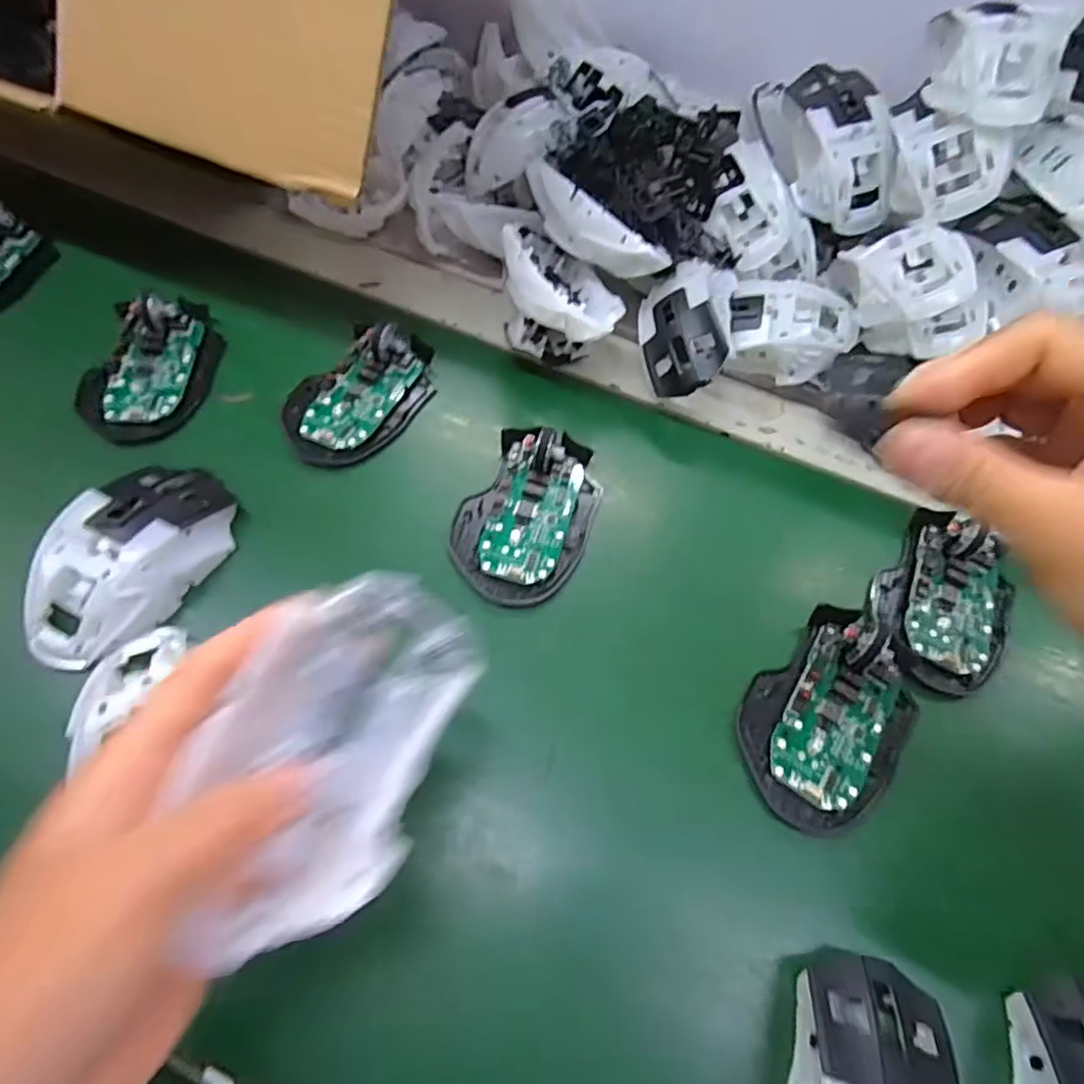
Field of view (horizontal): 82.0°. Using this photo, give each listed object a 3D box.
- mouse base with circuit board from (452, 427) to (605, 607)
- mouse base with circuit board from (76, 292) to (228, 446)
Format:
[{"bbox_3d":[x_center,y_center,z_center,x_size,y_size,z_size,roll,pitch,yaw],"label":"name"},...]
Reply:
[{"bbox_3d":[-0.006,-0.022,0.351,0.072,0.027,0.110,24,58,10],"label":"mouse base with circuit board"},{"bbox_3d":[-0.242,-0.114,0.383,0.069,0.028,0.109,7,57,0],"label":"mouse base with circuit board"}]

